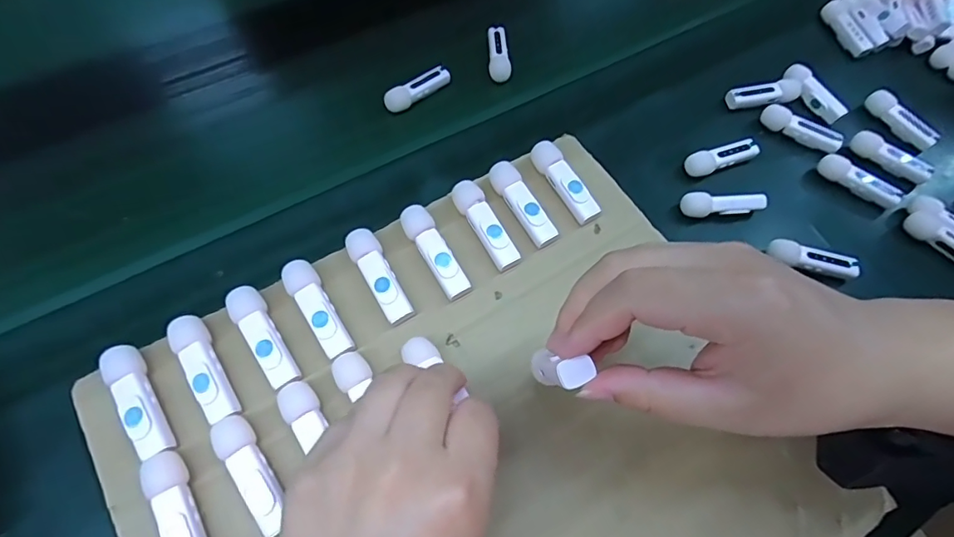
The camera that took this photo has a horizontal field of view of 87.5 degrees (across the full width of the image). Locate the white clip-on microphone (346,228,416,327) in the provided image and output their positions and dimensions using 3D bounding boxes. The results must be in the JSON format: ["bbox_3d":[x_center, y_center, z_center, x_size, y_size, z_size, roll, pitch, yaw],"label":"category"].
[{"bbox_3d":[-0.060,0.005,0.305,0.019,0.017,0.064,-26,69,-13],"label":"white clip-on microphone"}]

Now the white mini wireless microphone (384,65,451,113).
[{"bbox_3d":[-0.051,-0.157,0.437,0.064,0.014,0.019,-34,68,-18],"label":"white mini wireless microphone"}]

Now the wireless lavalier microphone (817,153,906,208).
[{"bbox_3d":[0.317,-0.073,0.412,0.064,0.019,0.014,34,69,12],"label":"wireless lavalier microphone"}]

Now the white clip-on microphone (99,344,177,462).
[{"bbox_3d":[-0.180,0.071,0.267,0.017,0.020,0.062,-30,70,-14],"label":"white clip-on microphone"}]

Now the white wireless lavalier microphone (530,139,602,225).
[{"bbox_3d":[0.060,-0.059,0.341,0.017,0.016,0.065,-29,70,-14],"label":"white wireless lavalier microphone"}]

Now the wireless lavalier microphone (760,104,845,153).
[{"bbox_3d":[0.279,-0.120,0.429,0.065,0.015,0.017,32,66,14],"label":"wireless lavalier microphone"}]

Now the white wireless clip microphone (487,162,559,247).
[{"bbox_3d":[0.030,-0.043,0.330,0.018,0.013,0.063,-29,70,-14],"label":"white wireless clip microphone"}]

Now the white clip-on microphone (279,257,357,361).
[{"bbox_3d":[-0.093,0.024,0.294,0.019,0.015,0.064,-32,71,-15],"label":"white clip-on microphone"}]

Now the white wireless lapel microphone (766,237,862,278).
[{"bbox_3d":[0.253,-0.005,0.378,0.063,0.020,0.018,13,63,5],"label":"white wireless lapel microphone"}]

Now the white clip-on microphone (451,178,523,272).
[{"bbox_3d":[0.006,-0.028,0.324,0.018,0.015,0.065,-29,70,-14],"label":"white clip-on microphone"}]

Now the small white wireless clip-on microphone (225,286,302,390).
[{"bbox_3d":[-0.121,0.039,0.286,0.018,0.015,0.064,-33,71,-15],"label":"small white wireless clip-on microphone"}]

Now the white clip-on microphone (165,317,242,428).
[{"bbox_3d":[-0.151,0.056,0.276,0.017,0.018,0.062,-29,70,-14],"label":"white clip-on microphone"}]

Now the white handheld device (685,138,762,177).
[{"bbox_3d":[0.202,-0.092,0.414,0.062,0.016,0.022,-23,65,-13],"label":"white handheld device"}]

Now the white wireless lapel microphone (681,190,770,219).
[{"bbox_3d":[0.194,-0.050,0.392,0.064,0.019,0.019,-2,62,-2],"label":"white wireless lapel microphone"}]

